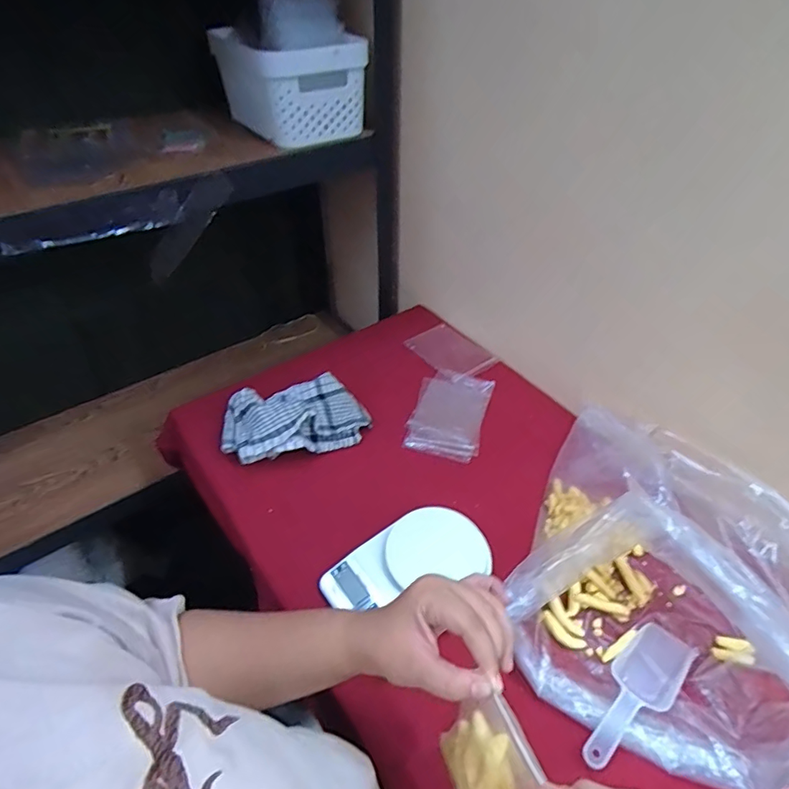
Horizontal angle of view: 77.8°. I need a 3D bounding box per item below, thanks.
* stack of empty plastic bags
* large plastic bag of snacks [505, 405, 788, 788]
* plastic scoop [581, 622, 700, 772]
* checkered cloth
[{"bbox_3d":[0.087,0.023,0.759,0.109,0.016,0.177,13,46,12],"label":"stack of empty plastic bags"},{"bbox_3d":[0.307,0.185,0.505,0.314,0.136,0.333,23,49,21],"label":"large plastic bag of snacks"},{"bbox_3d":[0.229,0.289,0.469,0.155,0.023,0.052,-34,54,-29],"label":"plastic scoop"},{"bbox_3d":[-0.141,0.035,0.700,0.197,0.053,0.112,-12,46,-12],"label":"checkered cloth"}]

